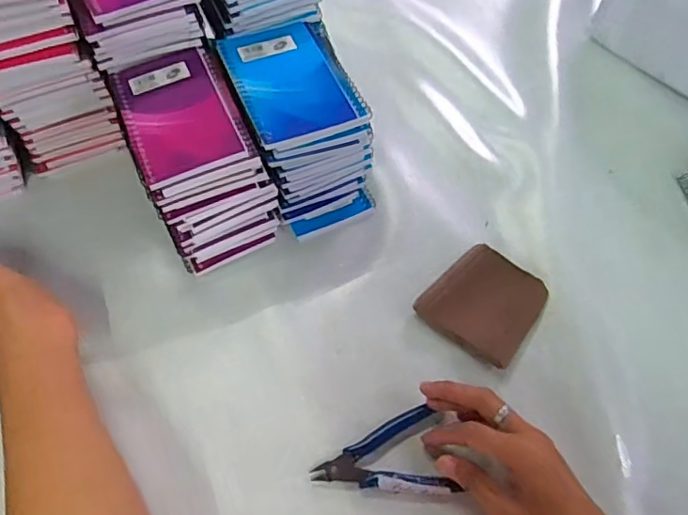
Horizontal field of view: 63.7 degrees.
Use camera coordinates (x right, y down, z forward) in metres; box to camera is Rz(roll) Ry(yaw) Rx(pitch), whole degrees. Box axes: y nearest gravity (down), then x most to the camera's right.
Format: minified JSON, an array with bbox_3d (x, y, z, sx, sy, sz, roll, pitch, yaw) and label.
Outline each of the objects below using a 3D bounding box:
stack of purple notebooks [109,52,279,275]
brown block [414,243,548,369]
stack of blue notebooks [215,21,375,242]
[{"bbox_3d":[-0.132,-0.087,0.504,0.099,0.115,0.153,-25,63,-11],"label":"stack of purple notebooks"},{"bbox_3d":[0.122,0.038,0.483,0.088,0.017,0.088,35,68,19],"label":"brown block"},{"bbox_3d":[-0.040,-0.121,0.518,0.100,0.121,0.155,-21,63,-9],"label":"stack of blue notebooks"}]

